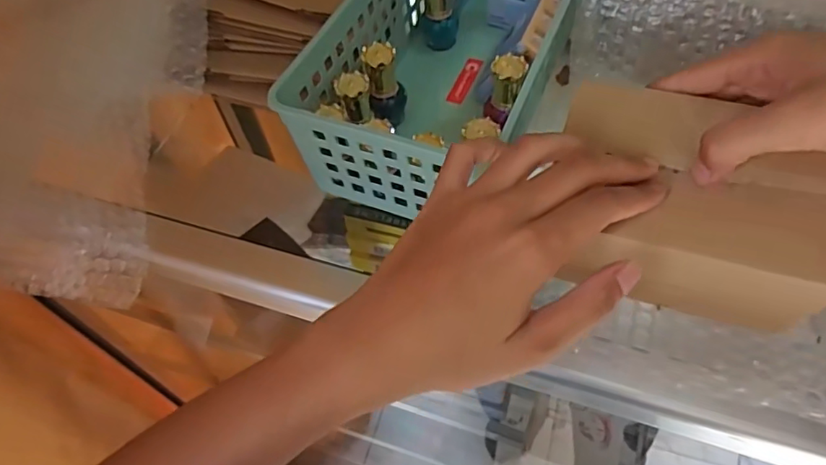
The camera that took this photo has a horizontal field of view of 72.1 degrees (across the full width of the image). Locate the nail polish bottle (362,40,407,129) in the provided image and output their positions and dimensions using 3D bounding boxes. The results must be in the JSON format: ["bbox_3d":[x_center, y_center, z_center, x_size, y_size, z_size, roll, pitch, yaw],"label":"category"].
[{"bbox_3d":[-0.022,-0.101,0.394,0.023,0.059,0.028,32,63,24],"label":"nail polish bottle"}]

